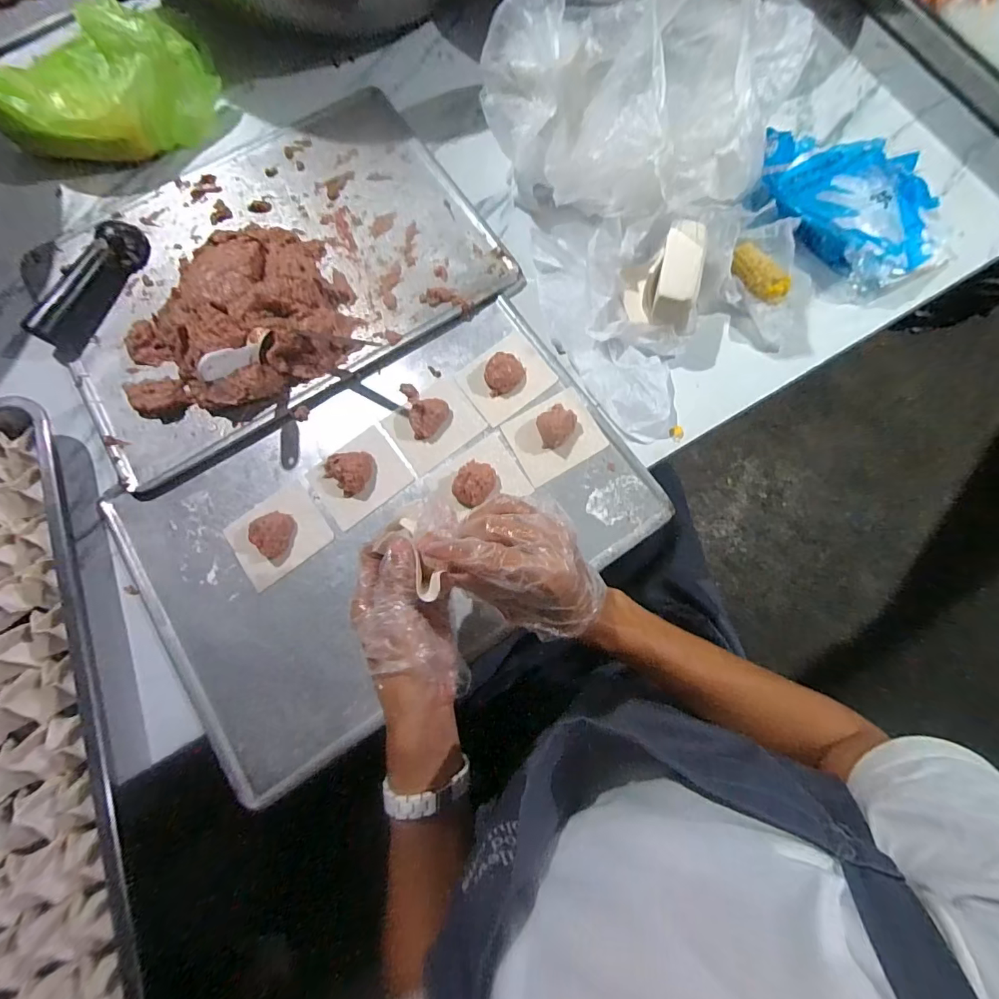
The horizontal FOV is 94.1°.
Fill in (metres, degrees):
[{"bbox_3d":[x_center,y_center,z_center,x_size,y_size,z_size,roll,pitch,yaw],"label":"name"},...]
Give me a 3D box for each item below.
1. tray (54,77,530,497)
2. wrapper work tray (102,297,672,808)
[{"bbox_3d":[-0.261,-0.272,0.495,0.458,0.050,0.367,-31,80,-6],"label":"tray"},{"bbox_3d":[-0.101,0.020,0.445,0.459,0.026,0.303,-30,79,-6],"label":"wrapper work tray"}]

